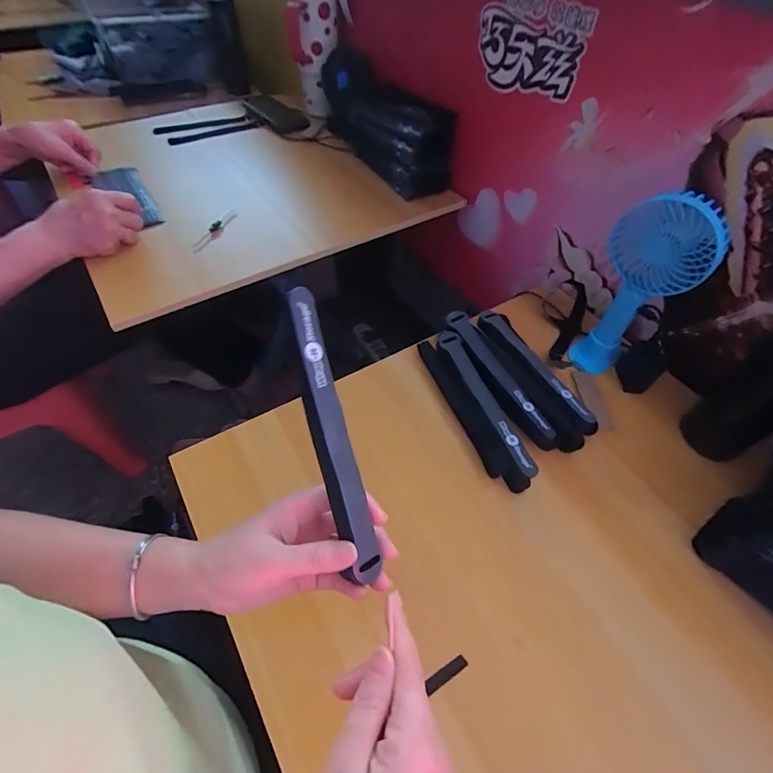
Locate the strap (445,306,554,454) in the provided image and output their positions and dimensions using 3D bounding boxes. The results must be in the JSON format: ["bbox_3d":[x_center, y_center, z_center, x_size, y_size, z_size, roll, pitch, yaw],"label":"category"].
[{"bbox_3d":[0.131,-0.012,0.497,0.031,0.020,0.199,-23,62,-11],"label":"strap"}]

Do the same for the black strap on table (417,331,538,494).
[{"bbox_3d":[0.100,0.020,0.482,0.044,0.045,0.220,-16,55,-14],"label":"black strap on table"}]

